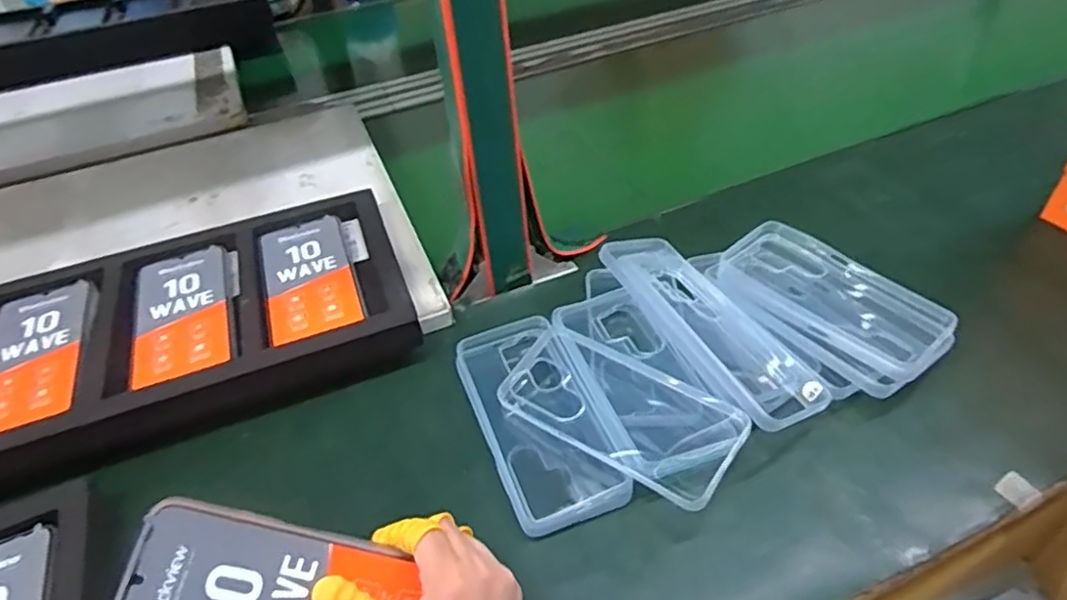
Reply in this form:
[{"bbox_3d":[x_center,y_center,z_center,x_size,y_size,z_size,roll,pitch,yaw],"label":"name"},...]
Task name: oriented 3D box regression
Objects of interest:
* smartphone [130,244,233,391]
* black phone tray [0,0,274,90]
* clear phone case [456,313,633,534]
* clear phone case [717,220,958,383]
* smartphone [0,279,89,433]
[{"bbox_3d":[-0.301,0.010,0.570,0.075,0.006,0.167,-18,44,-14],"label":"smartphone"},{"bbox_3d":[-0.716,-0.479,1.167,0.484,0.060,0.238,-18,44,-14],"label":"black phone tray"},{"bbox_3d":[0.001,0.082,0.500,0.083,0.022,0.180,-17,44,-14],"label":"clear phone case"},{"bbox_3d":[0.243,-0.005,0.547,0.085,0.008,0.175,-41,53,-19],"label":"clear phone case"},{"bbox_3d":[-0.414,0.043,0.547,0.074,0.006,0.174,-19,44,-14],"label":"smartphone"}]

